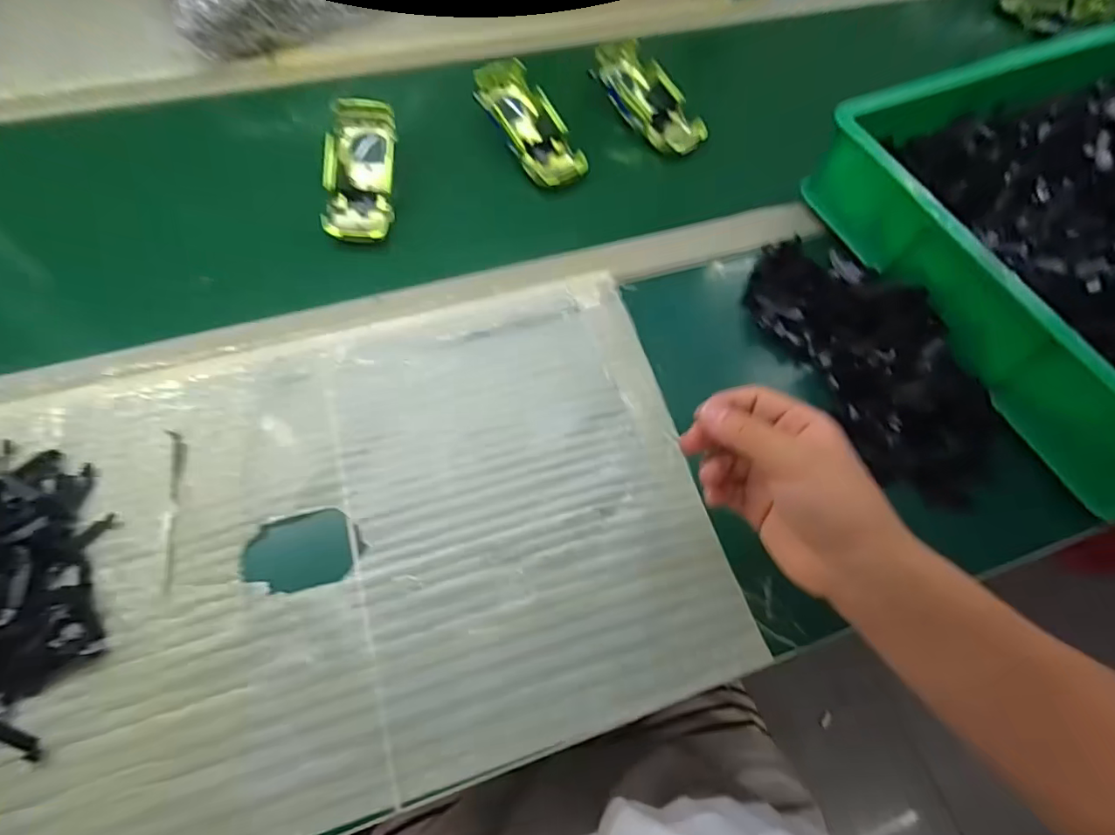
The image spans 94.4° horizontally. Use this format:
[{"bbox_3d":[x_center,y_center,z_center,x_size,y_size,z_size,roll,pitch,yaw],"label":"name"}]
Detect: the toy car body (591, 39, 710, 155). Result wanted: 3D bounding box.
[{"bbox_3d":[0.089,-0.323,0.525,0.061,0.028,0.140,-33,83,-18],"label":"toy car body"}]

